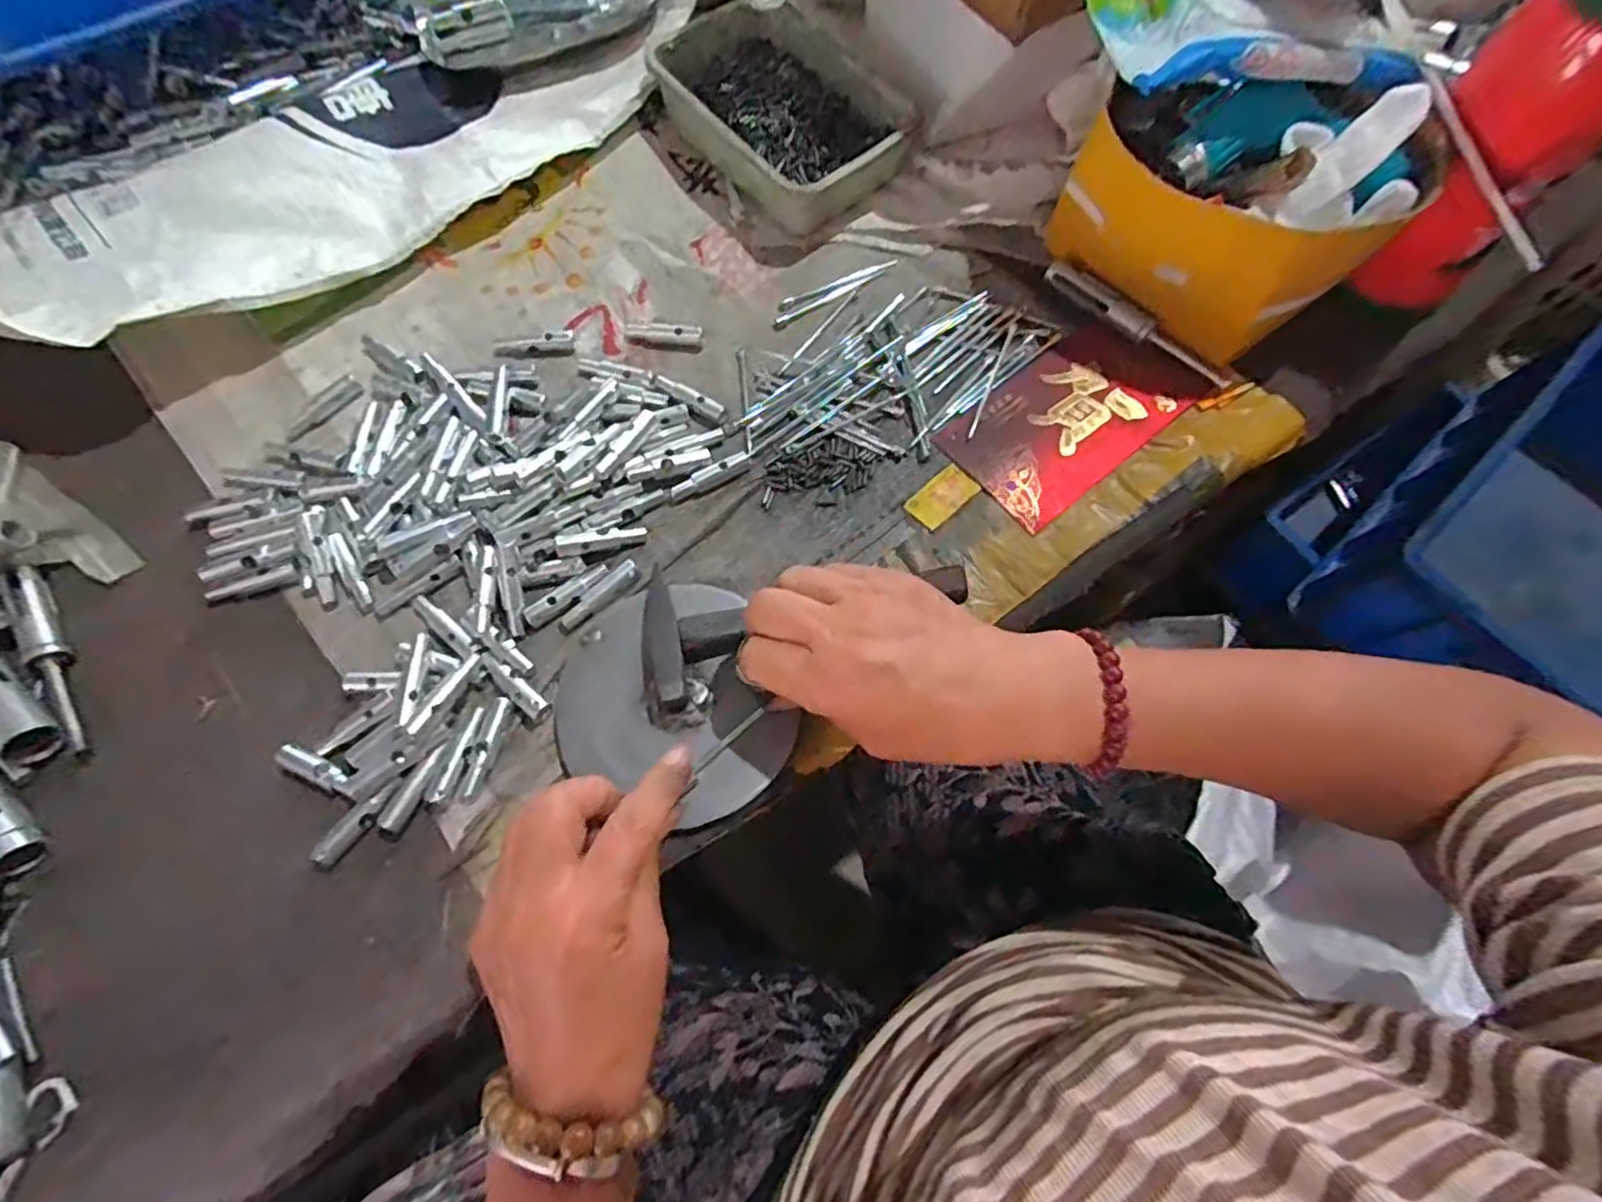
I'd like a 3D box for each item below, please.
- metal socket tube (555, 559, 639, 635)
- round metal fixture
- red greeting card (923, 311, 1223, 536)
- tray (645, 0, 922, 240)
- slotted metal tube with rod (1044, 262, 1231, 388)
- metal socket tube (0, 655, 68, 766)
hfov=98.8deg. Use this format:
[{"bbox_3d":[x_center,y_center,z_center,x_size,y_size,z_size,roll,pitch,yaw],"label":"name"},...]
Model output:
[{"bbox_3d":[-0.113,-0.002,0.382,0.053,0.007,0.012,-39,77,-12],"label":"metal socket tube"},{"bbox_3d":[-0.069,0.051,0.355,0.112,0.029,0.126,-37,77,-12],"label":"round metal fixture"},{"bbox_3d":[0.169,-0.117,0.426,0.157,0.005,0.086,-38,77,-12],"label":"red greeting card"},{"bbox_3d":[-0.015,-0.352,0.485,0.127,0.040,0.190,-38,77,-12],"label":"tray"},{"bbox_3d":[0.211,-0.176,0.437,0.015,0.015,0.132,-43,78,-13],"label":"slotted metal tube with rod"},{"bbox_3d":[-0.409,0.054,0.351,0.069,0.018,0.026,40,76,11],"label":"metal socket tube"}]

